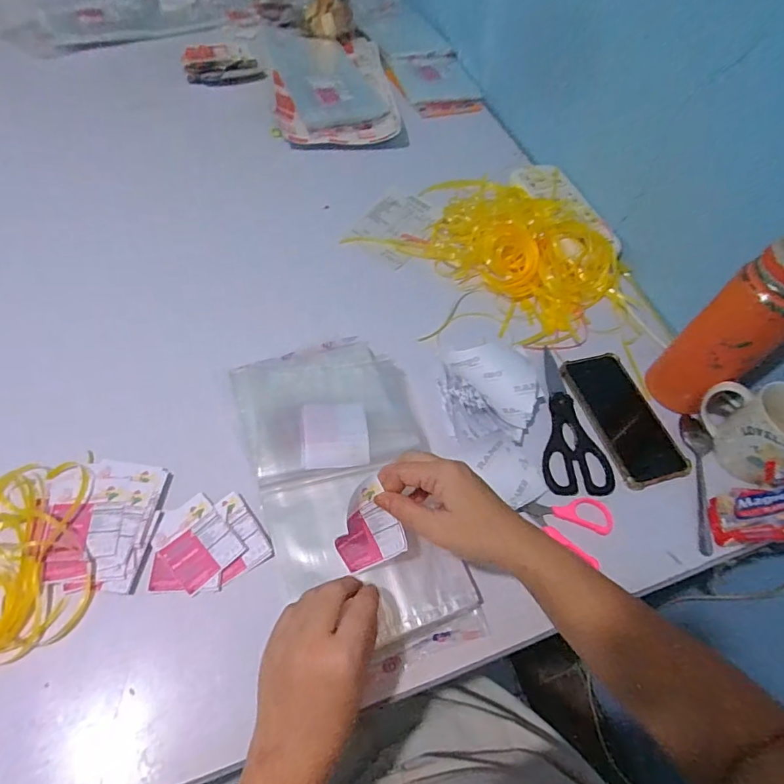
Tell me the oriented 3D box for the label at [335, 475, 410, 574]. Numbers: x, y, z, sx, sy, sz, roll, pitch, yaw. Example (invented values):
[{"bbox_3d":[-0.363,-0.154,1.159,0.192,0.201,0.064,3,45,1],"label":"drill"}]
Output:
[{"bbox_3d":[-0.025,0.115,0.411,0.056,0.011,0.065,-30,97,2],"label":"label"}]

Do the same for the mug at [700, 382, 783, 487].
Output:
[{"bbox_3d":[0.400,0.036,0.518,0.082,0.082,0.110,-18,61,-17],"label":"mug"}]

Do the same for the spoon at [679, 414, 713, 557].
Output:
[{"bbox_3d":[0.339,0.096,0.528,0.035,0.010,0.163,11,57,0],"label":"spoon"}]

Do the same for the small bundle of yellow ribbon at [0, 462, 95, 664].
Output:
[{"bbox_3d":[-0.314,0.135,0.411,0.113,0.025,0.159,-1,58,-8],"label":"small bundle of yellow ribbon"}]

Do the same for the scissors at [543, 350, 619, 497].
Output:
[{"bbox_3d":[0.190,0.030,0.550,0.074,0.007,0.182,-3,58,-9],"label":"scissors"}]

